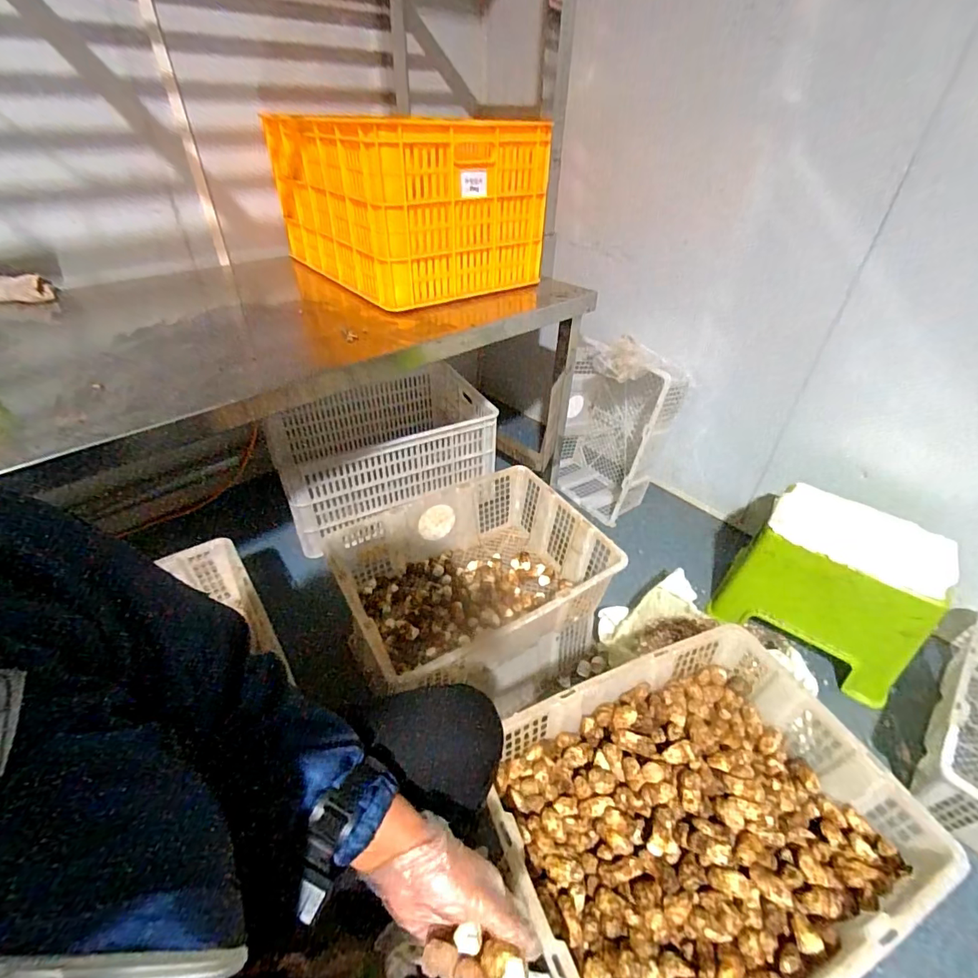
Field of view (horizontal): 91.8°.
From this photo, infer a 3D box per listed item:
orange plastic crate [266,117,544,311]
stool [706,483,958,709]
[{"bbox_3d":[-0.179,-0.618,1.019,0.379,0.275,0.483,-26,47,-29],"label":"orange plastic crate"},{"bbox_3d":[0.735,0.200,1.032,0.346,0.276,0.235,29,47,29],"label":"stool"}]

